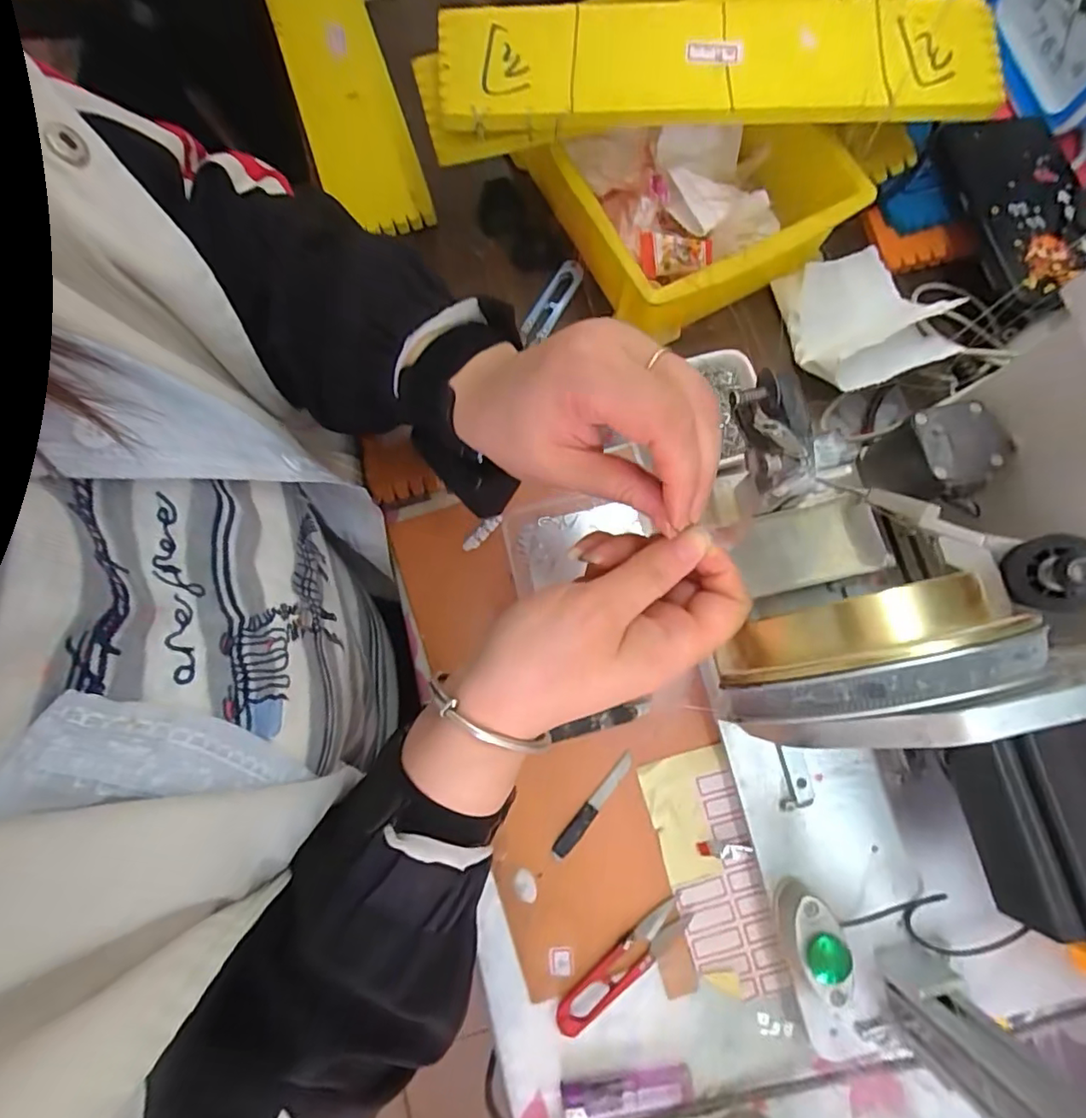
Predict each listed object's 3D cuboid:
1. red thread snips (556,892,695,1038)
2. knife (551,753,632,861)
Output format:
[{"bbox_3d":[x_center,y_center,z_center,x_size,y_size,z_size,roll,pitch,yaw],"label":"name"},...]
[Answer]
[{"bbox_3d":[0.050,0.249,0.345,0.100,0.007,0.022,-41,81,-6],"label":"red thread snips"},{"bbox_3d":[0.033,0.161,0.367,0.010,0.004,0.079,38,82,8],"label":"knife"}]

